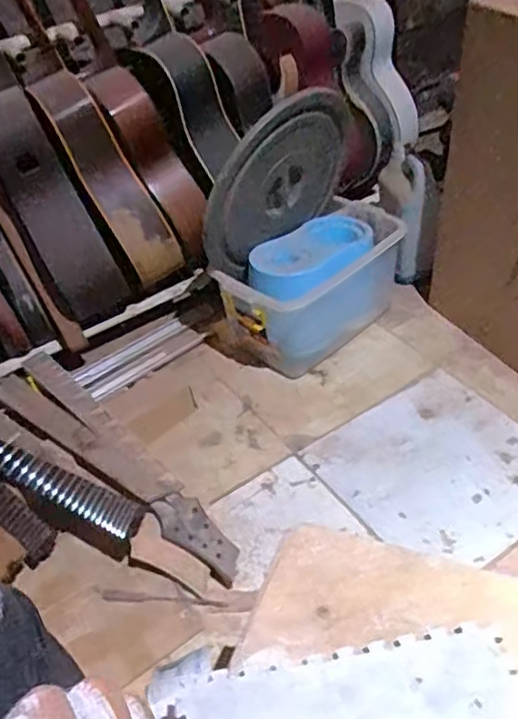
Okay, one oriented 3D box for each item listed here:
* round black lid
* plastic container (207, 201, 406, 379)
[{"bbox_3d":[0.046,-0.376,1.391,0.387,0.371,0.050,-35,66,-19],"label":"round black lid"},{"bbox_3d":[0.136,-0.181,1.546,0.468,0.227,0.237,-32,48,-24],"label":"plastic container"}]

